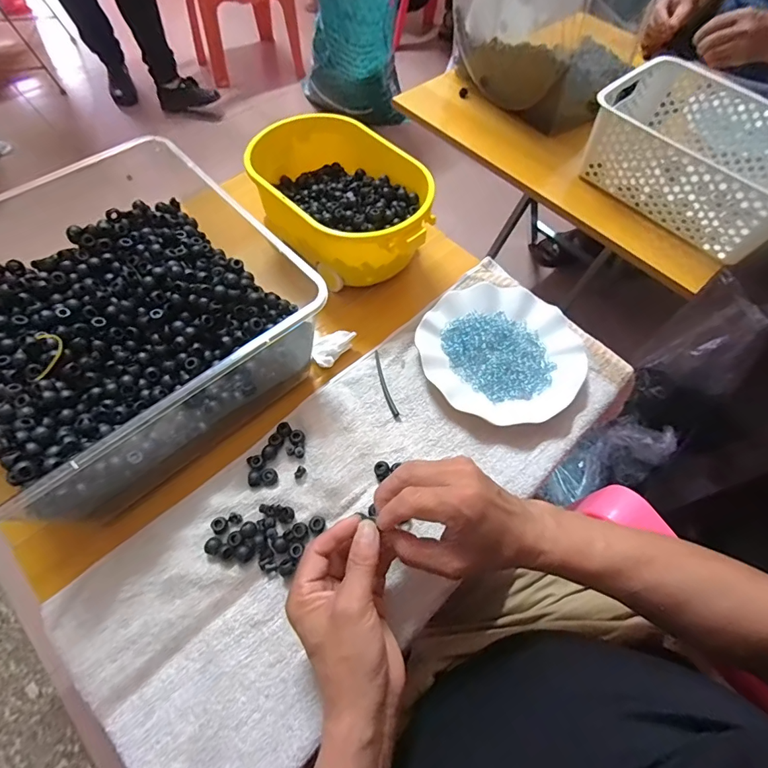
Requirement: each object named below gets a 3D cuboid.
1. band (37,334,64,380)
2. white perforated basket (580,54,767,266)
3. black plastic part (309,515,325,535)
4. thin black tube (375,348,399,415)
[{"bbox_3d":[-0.302,-0.026,0.396,0.020,0.004,0.047,-10,68,-20],"label":"band"},{"bbox_3d":[0.468,-0.339,0.642,0.211,0.123,0.309,-37,69,-21],"label":"white perforated basket"},{"bbox_3d":[-0.062,0.132,0.410,0.015,0.007,0.016,1,61,-2],"label":"black plastic part"},{"bbox_3d":[0.000,-0.001,0.491,0.009,0.005,0.083,-14,63,-10],"label":"thin black tube"}]

